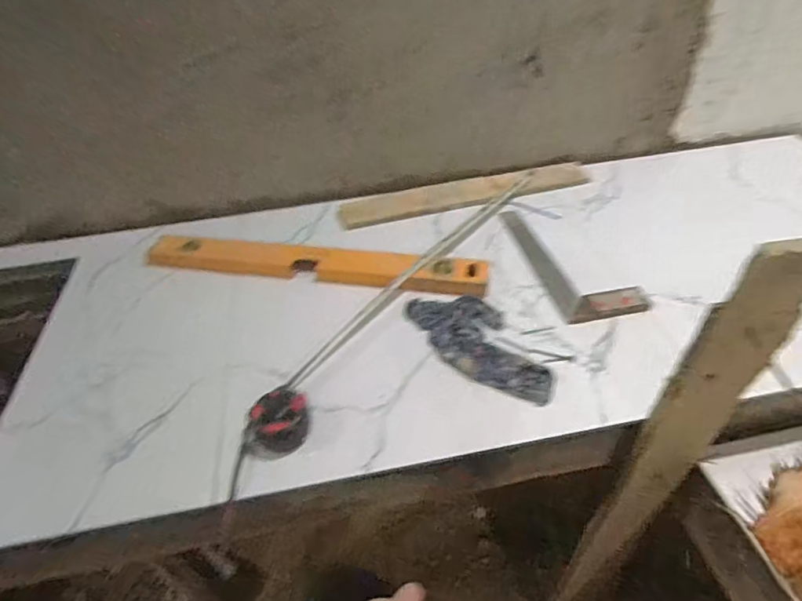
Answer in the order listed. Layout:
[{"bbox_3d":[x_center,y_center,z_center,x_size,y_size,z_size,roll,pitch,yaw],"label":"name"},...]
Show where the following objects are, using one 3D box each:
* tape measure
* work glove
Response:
[{"bbox_3d":[0.014,-0.032,0.774,0.063,0.036,0.749,22,48,26],"label":"tape measure"},{"bbox_3d":[0.106,0.056,0.691,0.109,0.017,0.228,-23,45,-20],"label":"work glove"}]

